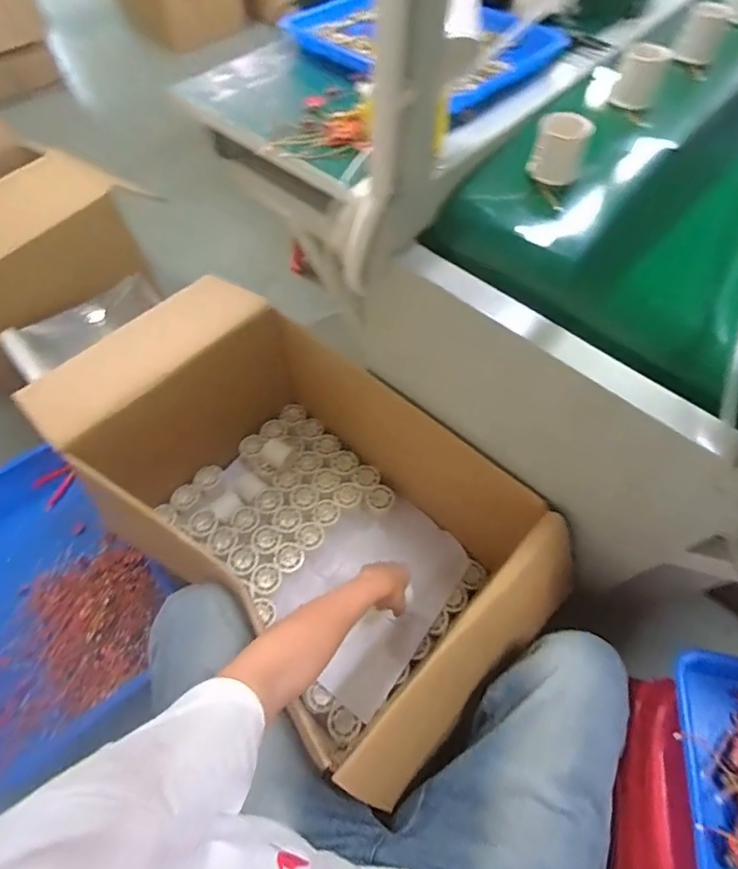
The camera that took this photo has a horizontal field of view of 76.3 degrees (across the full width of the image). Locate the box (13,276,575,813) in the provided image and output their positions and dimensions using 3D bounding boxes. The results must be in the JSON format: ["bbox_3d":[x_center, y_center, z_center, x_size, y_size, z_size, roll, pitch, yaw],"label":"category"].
[{"bbox_3d":[-0.076,0.162,0.781,0.466,0.352,0.660,-40,67,-20],"label":"box"}]

